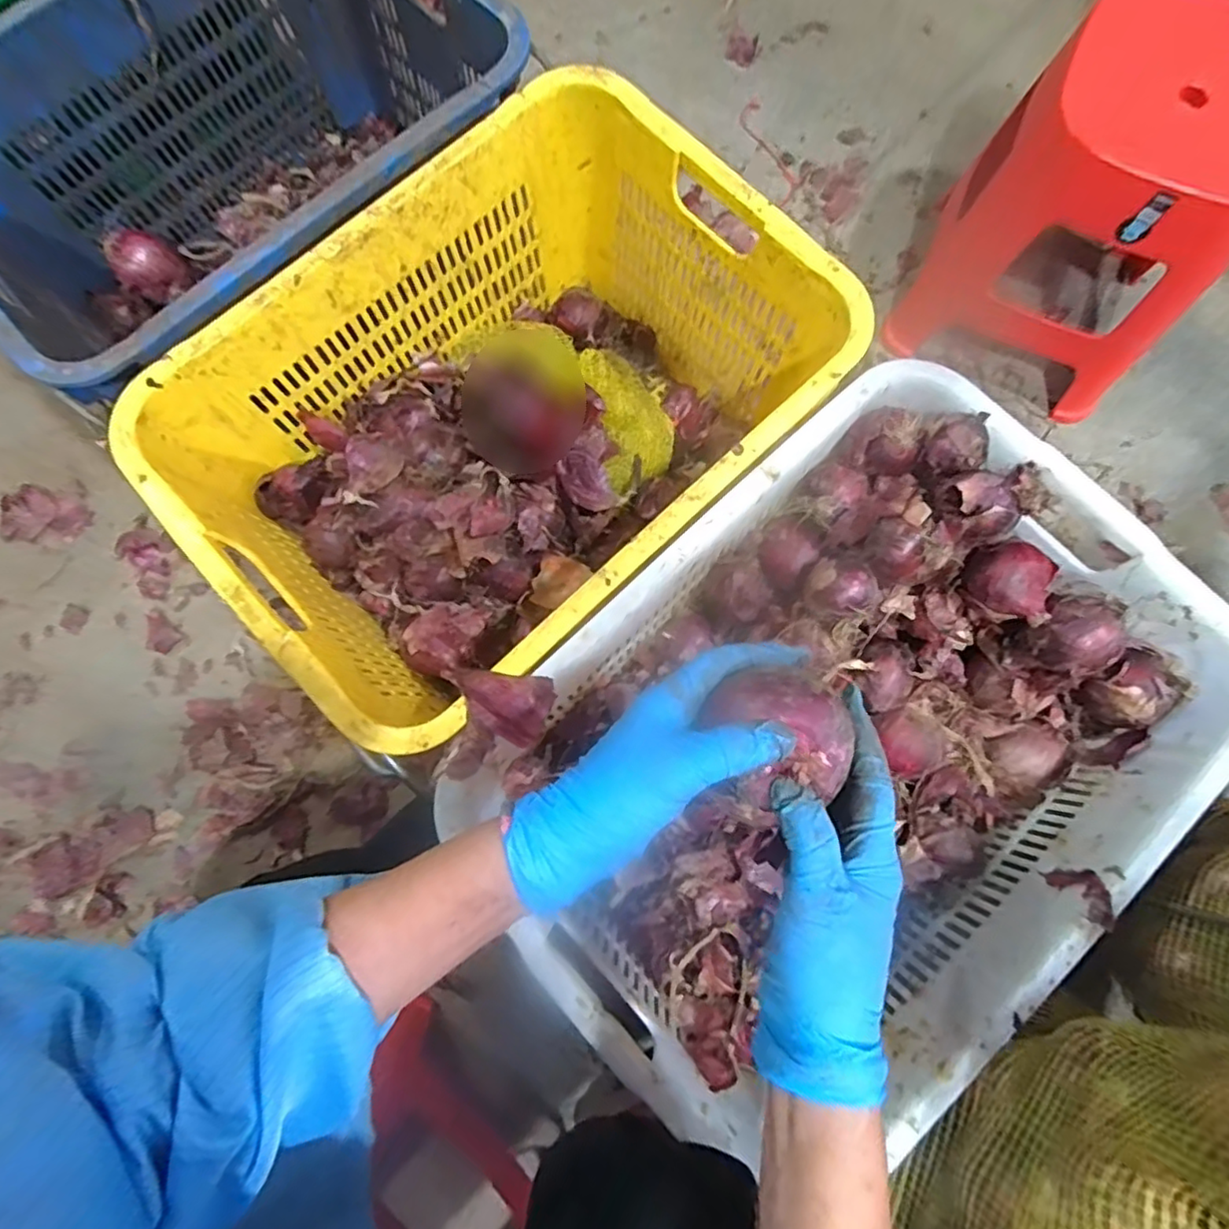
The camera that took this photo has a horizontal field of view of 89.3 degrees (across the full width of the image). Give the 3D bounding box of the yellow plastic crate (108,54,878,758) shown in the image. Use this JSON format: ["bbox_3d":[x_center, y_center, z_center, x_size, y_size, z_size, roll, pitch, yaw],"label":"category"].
[{"bbox_3d":[-0.106,-0.193,0.684,0.590,0.262,0.441,-43,81,-7],"label":"yellow plastic crate"}]

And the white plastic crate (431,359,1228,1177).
[{"bbox_3d":[0.200,0.117,0.587,0.606,0.189,0.435,-42,81,-7],"label":"white plastic crate"}]

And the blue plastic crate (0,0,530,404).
[{"bbox_3d":[-0.422,-0.501,0.746,0.457,0.275,0.586,41,82,8],"label":"blue plastic crate"}]

